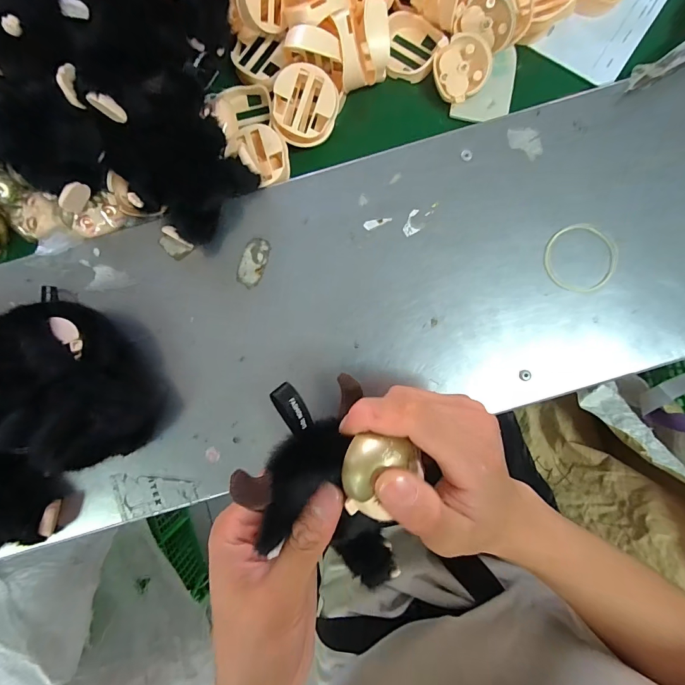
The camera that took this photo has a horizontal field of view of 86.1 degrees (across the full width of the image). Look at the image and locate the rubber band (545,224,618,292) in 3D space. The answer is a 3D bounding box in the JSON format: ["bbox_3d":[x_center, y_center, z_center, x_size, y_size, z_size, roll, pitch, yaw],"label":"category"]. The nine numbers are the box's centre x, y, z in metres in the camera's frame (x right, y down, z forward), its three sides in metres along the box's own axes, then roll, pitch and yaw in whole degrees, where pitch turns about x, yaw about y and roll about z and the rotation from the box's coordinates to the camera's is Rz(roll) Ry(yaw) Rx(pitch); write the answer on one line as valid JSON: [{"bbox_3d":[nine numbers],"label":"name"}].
[{"bbox_3d":[0.195,-0.069,0.302,0.056,0.004,0.055,1,87,2],"label":"rubber band"}]

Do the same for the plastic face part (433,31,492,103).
[{"bbox_3d":[0.105,-0.240,0.321,0.047,0.013,0.047,6,114,14],"label":"plastic face part"}]

